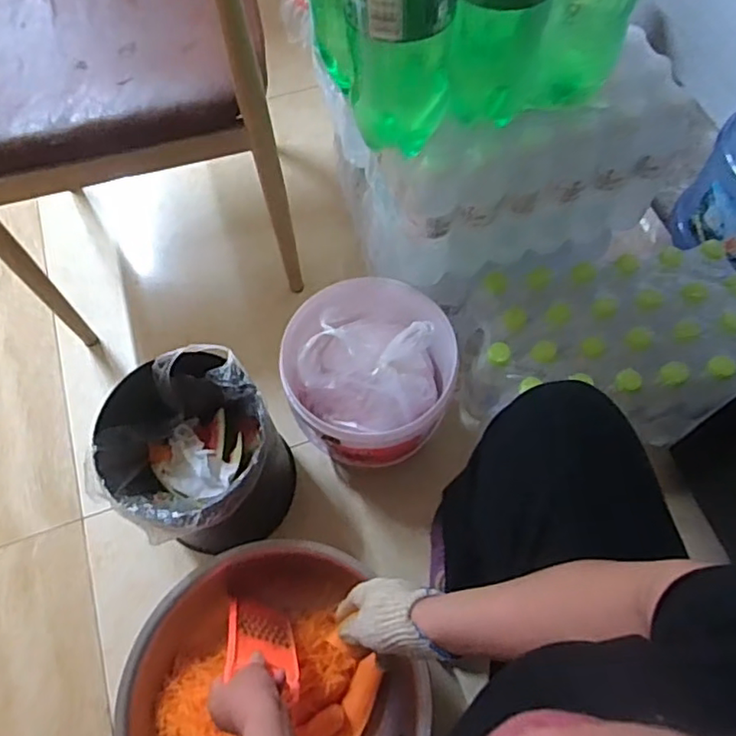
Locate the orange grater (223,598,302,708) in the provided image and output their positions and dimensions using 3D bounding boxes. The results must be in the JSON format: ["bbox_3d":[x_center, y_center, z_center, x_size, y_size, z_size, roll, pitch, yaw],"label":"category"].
[{"bbox_3d":[-0.129,0.339,0.751,0.090,0.186,0.020,19,89,-11],"label":"orange grater"}]

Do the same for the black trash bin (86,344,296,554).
[{"bbox_3d":[-0.221,0.132,0.859,0.202,0.263,0.221,-1,63,2],"label":"black trash bin"}]

